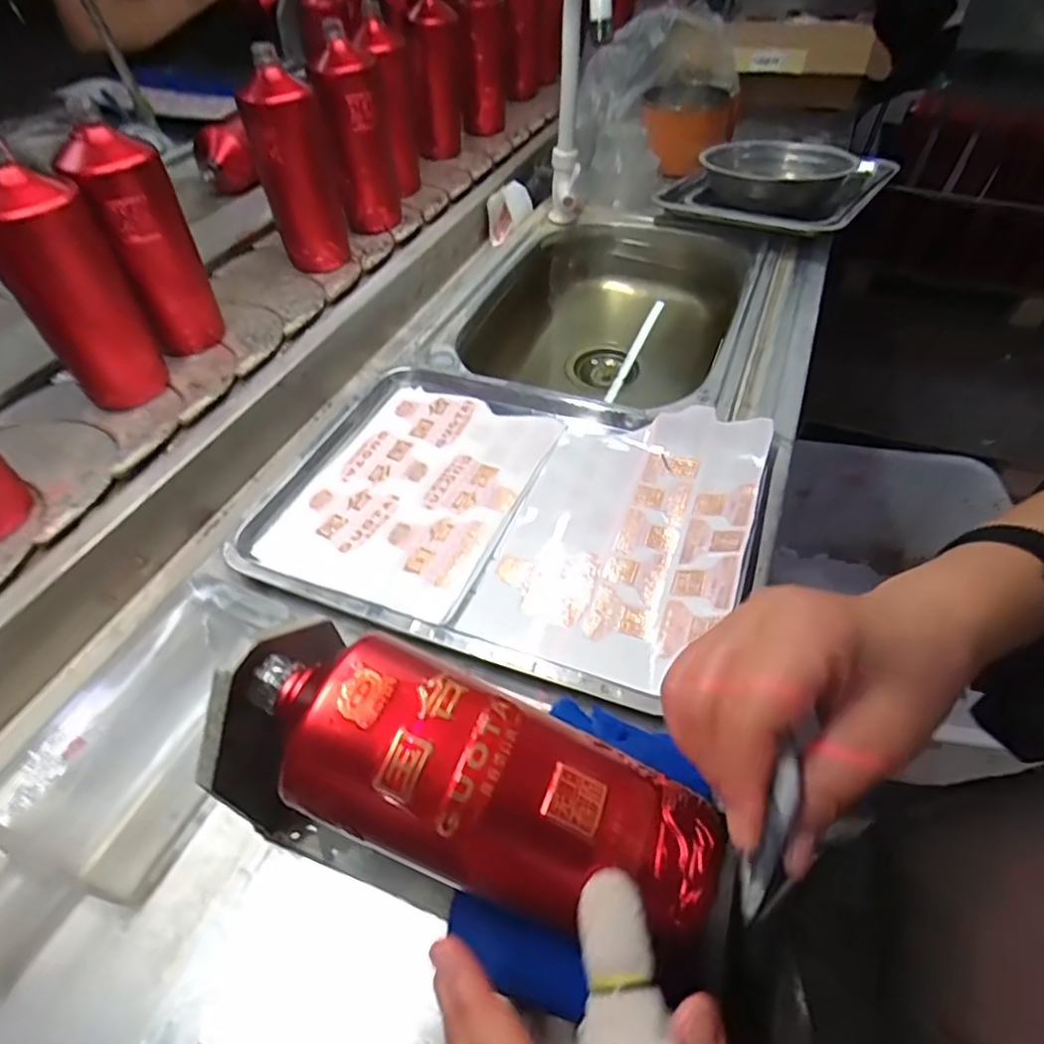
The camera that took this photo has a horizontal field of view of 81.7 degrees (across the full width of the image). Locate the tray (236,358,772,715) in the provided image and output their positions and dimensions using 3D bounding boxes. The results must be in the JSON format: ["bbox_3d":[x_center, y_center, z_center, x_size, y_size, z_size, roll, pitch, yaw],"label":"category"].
[{"bbox_3d":[-0.008,-0.019,0.491,0.368,0.034,0.279,18,51,11],"label":"tray"}]

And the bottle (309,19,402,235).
[{"bbox_3d":[-0.194,-0.465,0.727,0.079,0.187,0.084,0,50,-5],"label":"bottle"}]

